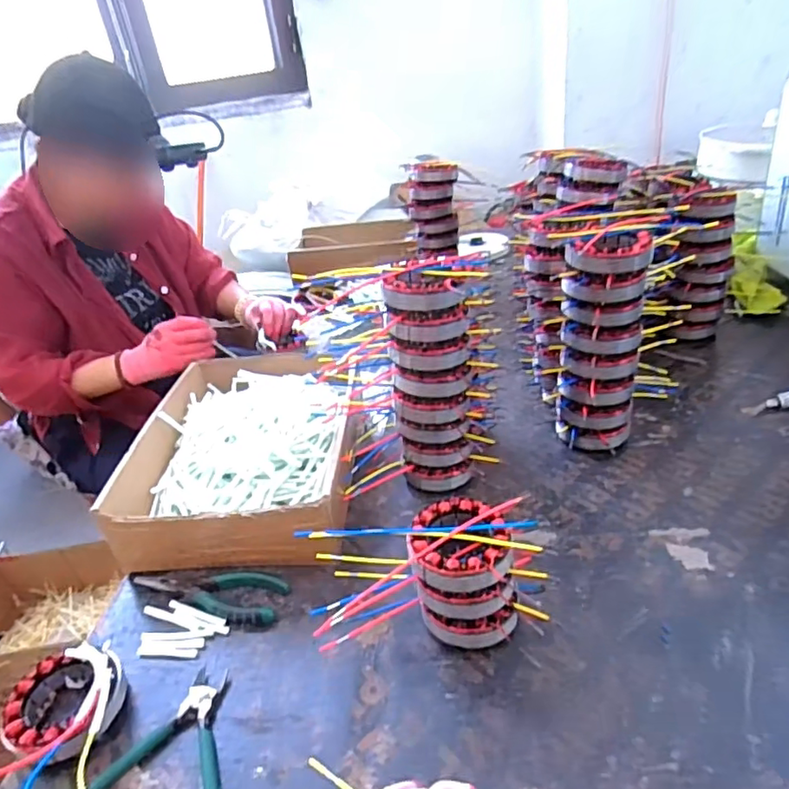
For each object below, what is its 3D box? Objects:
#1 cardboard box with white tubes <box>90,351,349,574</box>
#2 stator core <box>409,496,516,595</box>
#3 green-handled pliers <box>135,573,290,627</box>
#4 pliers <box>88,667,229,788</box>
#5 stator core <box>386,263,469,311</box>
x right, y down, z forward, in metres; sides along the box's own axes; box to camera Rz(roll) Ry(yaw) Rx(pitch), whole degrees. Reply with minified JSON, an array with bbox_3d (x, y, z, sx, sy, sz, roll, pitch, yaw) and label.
[{"bbox_3d":[-0.171,0.059,0.720,0.241,0.089,0.357,-5,31,5],"label":"cardboard box with white tubes"},{"bbox_3d":[0.057,0.126,0.485,0.083,0.029,0.081,-6,31,3],"label":"stator core"},{"bbox_3d":[-0.187,0.197,0.562,0.160,0.016,0.049,0,32,14],"label":"green-handled pliers"},{"bbox_3d":[-0.166,0.272,0.428,0.120,0.014,0.139,1,32,14],"label":"pliers"},{"bbox_3d":[0.030,-0.107,0.568,0.079,0.032,0.064,-6,31,4],"label":"stator core"}]

